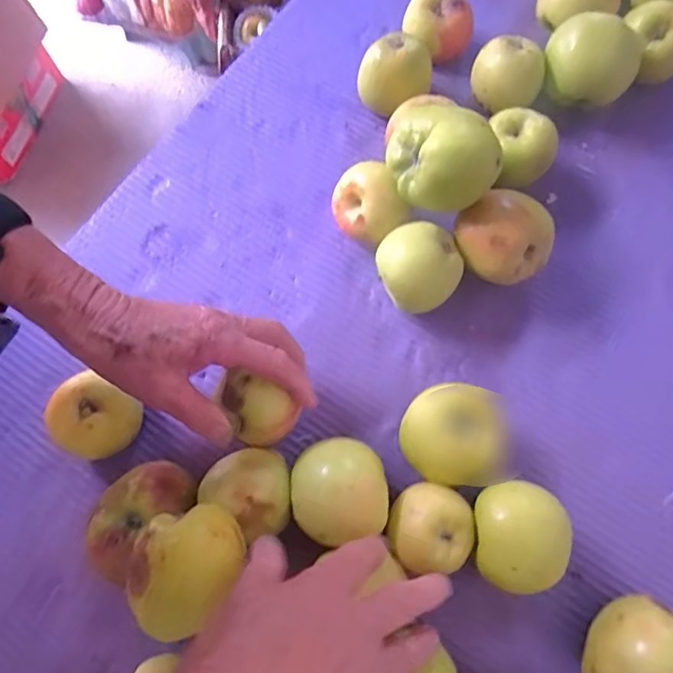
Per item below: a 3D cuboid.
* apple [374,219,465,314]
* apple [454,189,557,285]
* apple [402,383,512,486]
[{"bbox_3d":[0.060,-0.048,0.408,0.062,0.064,0.058,-1,70,2],"label":"apple"},{"bbox_3d":[0.122,-0.069,0.413,0.059,0.067,0.059,-2,64,4],"label":"apple"},{"bbox_3d":[0.079,0.071,0.366,0.061,0.054,0.066,-1,64,5],"label":"apple"}]

